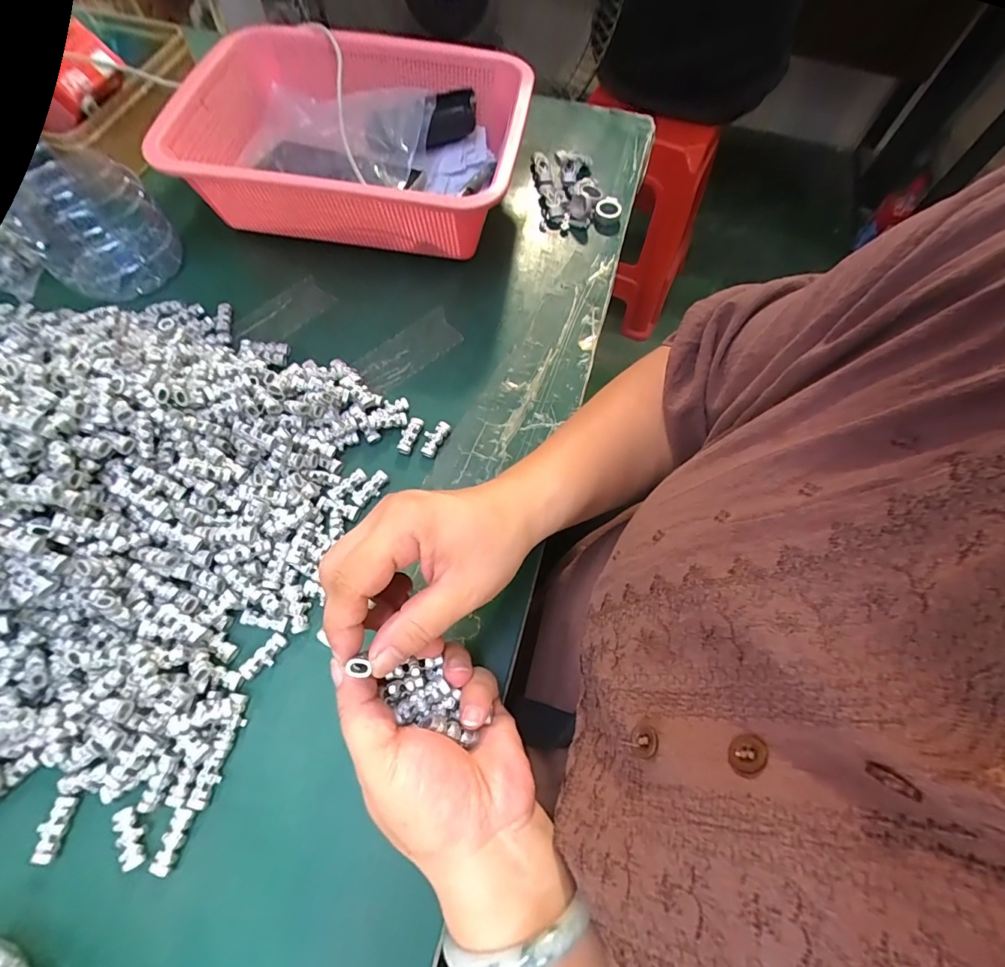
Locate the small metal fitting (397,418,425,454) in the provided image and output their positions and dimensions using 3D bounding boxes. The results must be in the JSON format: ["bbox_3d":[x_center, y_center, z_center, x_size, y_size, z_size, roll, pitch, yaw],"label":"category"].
[{"bbox_3d":[-0.072,-0.038,0.362,0.012,0.008,0.031,21,66,7],"label":"small metal fitting"}]

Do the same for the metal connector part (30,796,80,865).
[{"bbox_3d":[-0.247,0.190,0.257,0.014,0.007,0.030,10,65,2],"label":"metal connector part"}]

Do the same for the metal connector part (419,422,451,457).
[{"bbox_3d":[-0.053,-0.035,0.362,0.015,0.009,0.030,24,67,9],"label":"metal connector part"}]

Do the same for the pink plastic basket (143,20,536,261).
[{"bbox_3d":[-0.130,-0.310,0.437,0.290,0.094,0.213,9,65,2],"label":"pink plastic basket"}]

